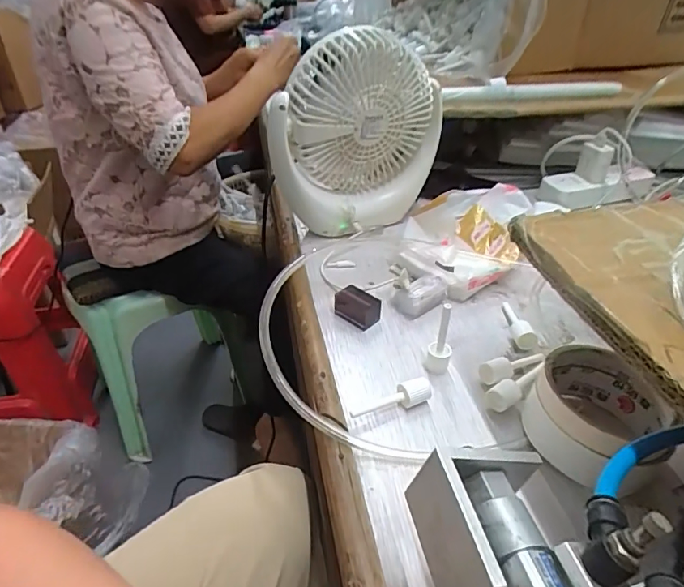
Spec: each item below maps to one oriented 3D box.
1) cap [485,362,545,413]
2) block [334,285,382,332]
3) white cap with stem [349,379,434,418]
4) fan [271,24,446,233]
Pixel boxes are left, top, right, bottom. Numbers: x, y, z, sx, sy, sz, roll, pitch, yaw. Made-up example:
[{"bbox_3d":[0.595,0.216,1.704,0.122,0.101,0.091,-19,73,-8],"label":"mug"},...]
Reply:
[{"bbox_3d":[0.138,0.071,0.363,0.067,0.017,0.018,-26,44,-29],"label":"cap"},{"bbox_3d":[0.014,0.013,0.433,0.026,0.022,0.040,-30,46,-33],"label":"block"},{"bbox_3d":[0.037,0.081,0.349,0.065,0.017,0.013,-12,39,-15],"label":"white cap with stem"},{"bbox_3d":[0.012,-0.176,0.526,0.178,0.202,0.074,-19,41,-22],"label":"fan"}]

